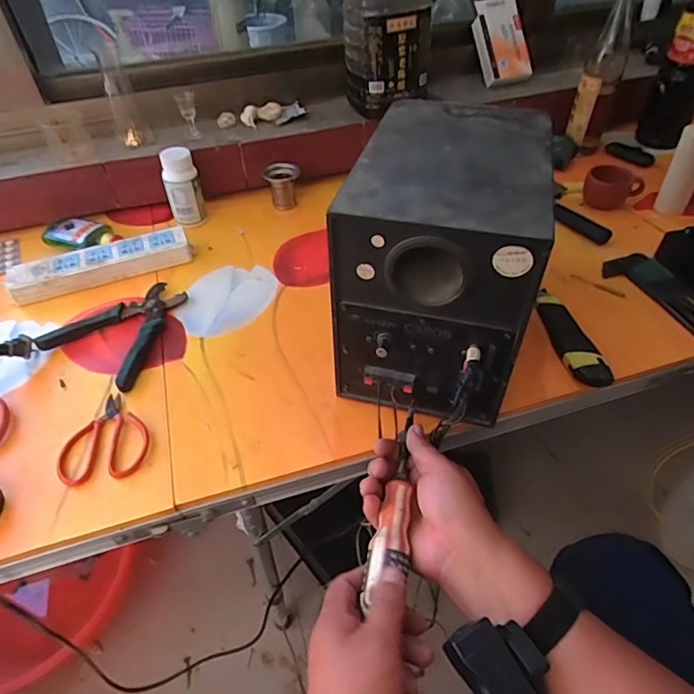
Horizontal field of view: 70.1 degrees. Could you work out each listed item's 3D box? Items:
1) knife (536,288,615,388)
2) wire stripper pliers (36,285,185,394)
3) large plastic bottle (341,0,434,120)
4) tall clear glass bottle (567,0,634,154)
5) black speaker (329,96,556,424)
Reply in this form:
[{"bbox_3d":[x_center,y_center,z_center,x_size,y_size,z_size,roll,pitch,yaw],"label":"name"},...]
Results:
[{"bbox_3d":[0.255,-0.018,0.576,0.033,0.026,0.168,-6,47,-3],"label":"knife"},{"bbox_3d":[-0.268,-0.029,0.606,0.135,0.018,0.155,19,51,20],"label":"wire stripper pliers"},{"bbox_3d":[0.057,-0.492,0.724,0.114,0.245,0.104,-18,49,-14],"label":"large plastic bottle"},{"bbox_3d":[0.420,-0.452,0.807,0.059,0.248,0.054,16,50,17],"label":"tall clear glass bottle"},{"bbox_3d":[0.095,-0.090,0.492,0.159,0.203,0.250,11,48,13],"label":"black speaker"}]

